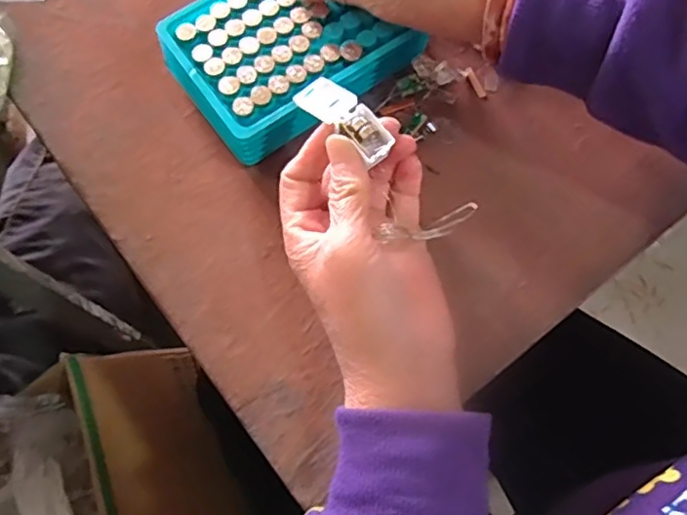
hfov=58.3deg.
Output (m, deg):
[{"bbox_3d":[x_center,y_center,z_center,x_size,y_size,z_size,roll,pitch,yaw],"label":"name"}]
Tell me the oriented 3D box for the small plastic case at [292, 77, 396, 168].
[{"bbox_3d":[0.000,-0.068,0.295,0.020,0.010,0.056,-43,67,-11],"label":"small plastic case"}]

